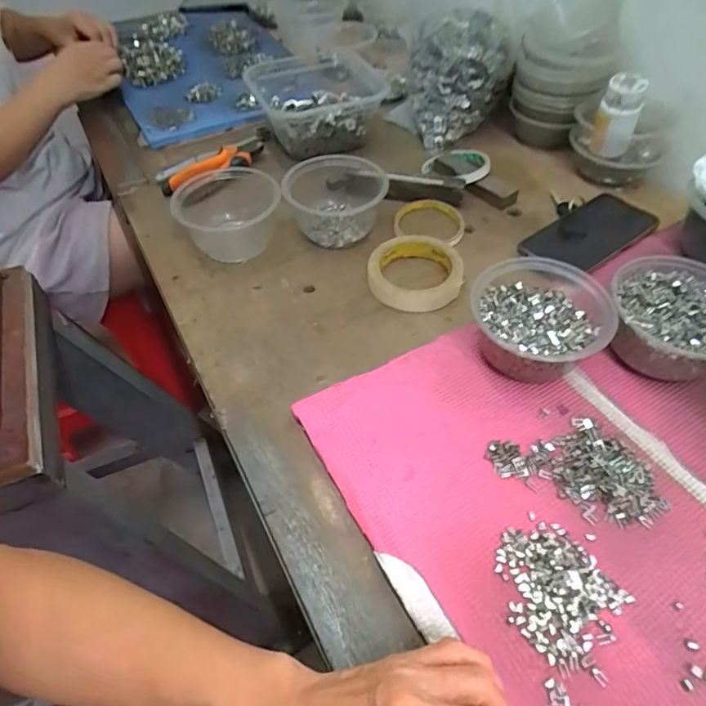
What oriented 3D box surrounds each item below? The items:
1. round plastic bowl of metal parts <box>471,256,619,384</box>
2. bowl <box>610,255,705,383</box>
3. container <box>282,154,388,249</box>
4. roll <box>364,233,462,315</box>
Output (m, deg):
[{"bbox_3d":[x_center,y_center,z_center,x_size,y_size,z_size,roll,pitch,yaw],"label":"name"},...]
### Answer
[{"bbox_3d":[0.161,-0.024,0.442,0.109,0.060,0.104,-1,51,1],"label":"round plastic bowl of metal parts"},{"bbox_3d":[0.283,-0.030,0.443,0.109,0.056,0.118,-1,51,1],"label":"bowl"},{"bbox_3d":[-0.018,-0.186,0.589,0.110,0.063,0.110,-1,51,1],"label":"container"},{"bbox_3d":[0.065,-0.088,0.535,0.096,0.020,0.095,-1,51,1],"label":"roll"}]

